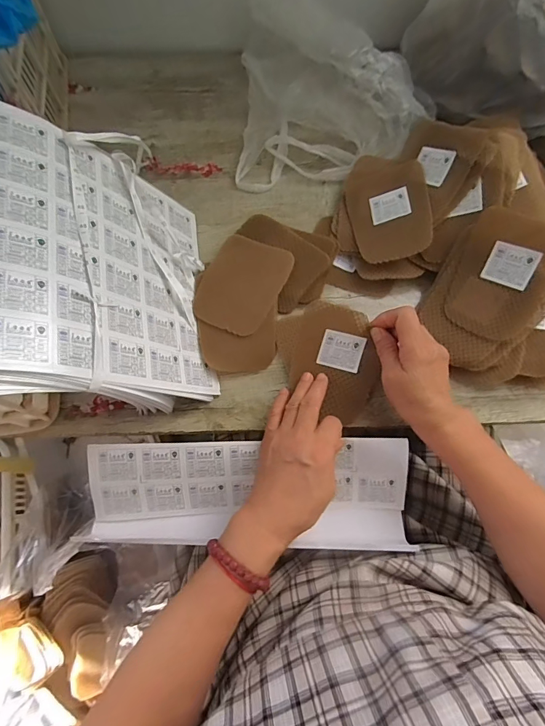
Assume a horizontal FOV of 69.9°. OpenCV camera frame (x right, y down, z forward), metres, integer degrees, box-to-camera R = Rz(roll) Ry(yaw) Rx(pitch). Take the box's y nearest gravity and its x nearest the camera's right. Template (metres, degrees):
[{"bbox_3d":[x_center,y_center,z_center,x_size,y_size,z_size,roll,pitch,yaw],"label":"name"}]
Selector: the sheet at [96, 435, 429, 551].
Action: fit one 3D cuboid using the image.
[{"bbox_3d":[-0.024,0.143,0.410,0.328,0.026,0.128,-1,105,-2],"label":"sheet"}]

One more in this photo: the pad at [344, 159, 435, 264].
[{"bbox_3d":[0.142,-0.185,0.476,0.093,0.004,0.126,-11,71,22],"label":"pad"}]

